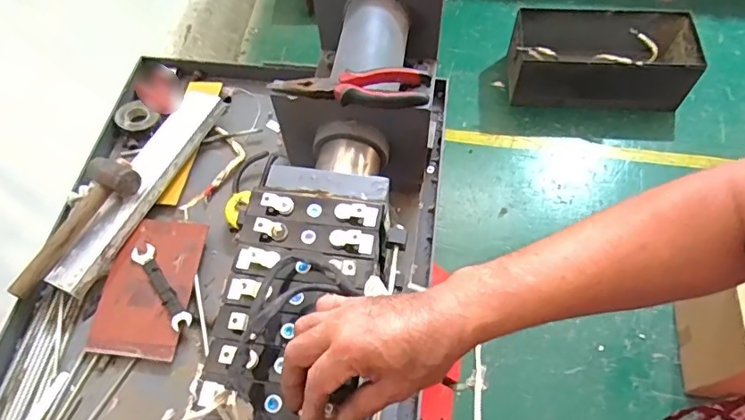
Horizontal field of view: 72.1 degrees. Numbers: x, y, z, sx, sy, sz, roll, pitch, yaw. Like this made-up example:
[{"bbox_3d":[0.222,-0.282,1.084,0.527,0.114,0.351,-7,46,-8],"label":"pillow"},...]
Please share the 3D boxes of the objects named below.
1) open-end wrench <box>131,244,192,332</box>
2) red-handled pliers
[{"bbox_3d":[-0.321,0.115,0.779,0.030,0.013,0.154,-33,65,-15],"label":"open-end wrench"},{"bbox_3d":[-0.030,-0.145,0.619,0.193,0.029,0.048,2,61,3],"label":"red-handled pliers"}]

